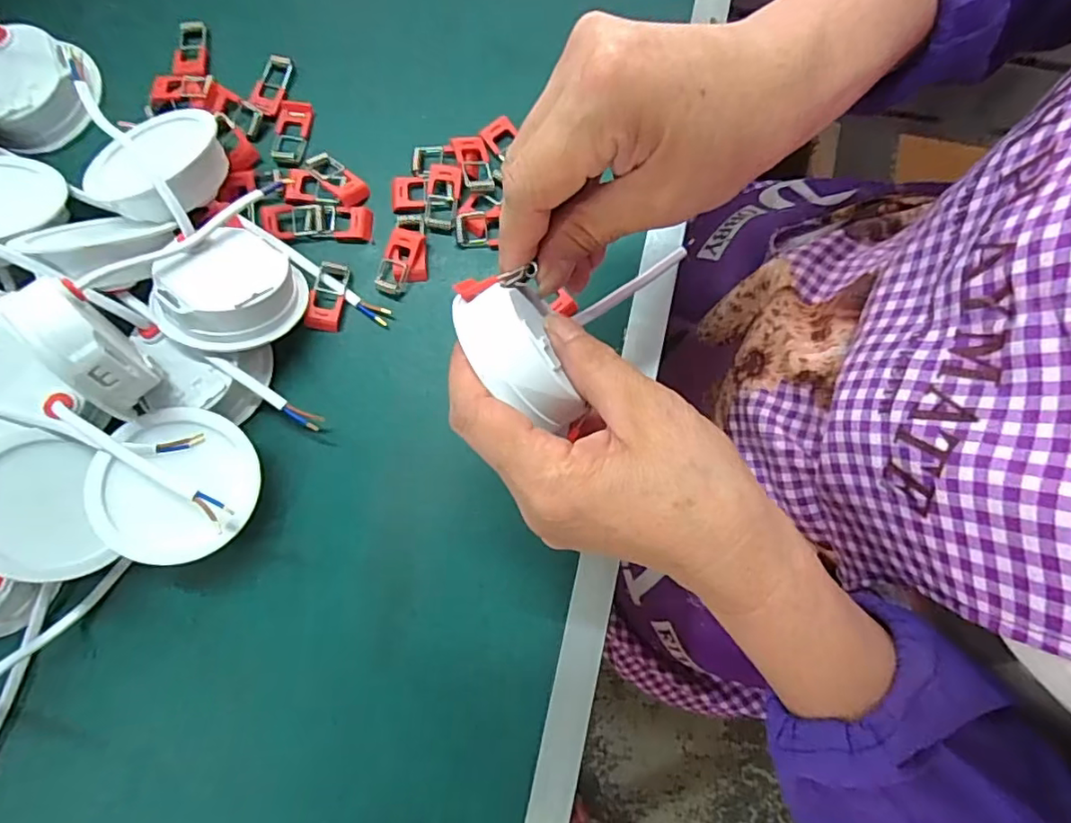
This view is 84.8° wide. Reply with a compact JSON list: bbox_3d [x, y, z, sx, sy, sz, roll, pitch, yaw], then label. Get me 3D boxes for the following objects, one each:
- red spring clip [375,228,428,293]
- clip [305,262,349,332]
[{"bbox_3d":[-0.071,-0.081,0.318,0.024,0.010,0.033,19,80,4],"label":"red spring clip"},{"bbox_3d":[-0.113,-0.063,0.317,0.018,0.006,0.038,5,80,1],"label":"clip"}]

